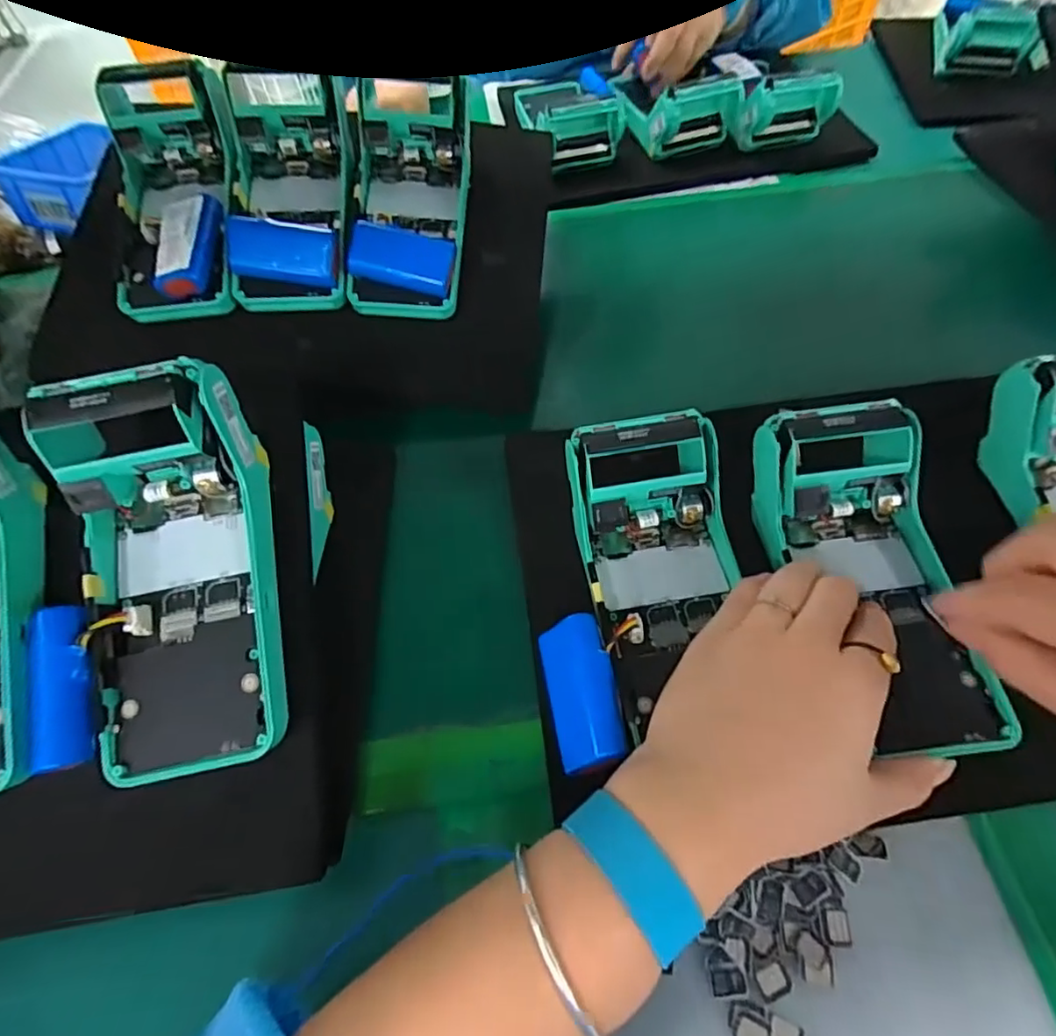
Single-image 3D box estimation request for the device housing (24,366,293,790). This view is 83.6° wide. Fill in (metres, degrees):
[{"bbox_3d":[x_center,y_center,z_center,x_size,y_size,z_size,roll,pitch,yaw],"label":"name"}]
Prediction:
[{"bbox_3d":[-0.157,0.023,0.264,0.080,0.060,0.171,-7,94,-6],"label":"device housing"}]

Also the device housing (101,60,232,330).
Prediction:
[{"bbox_3d":[-0.240,-0.211,0.403,0.086,0.059,0.158,-9,82,-8],"label":"device housing"}]

